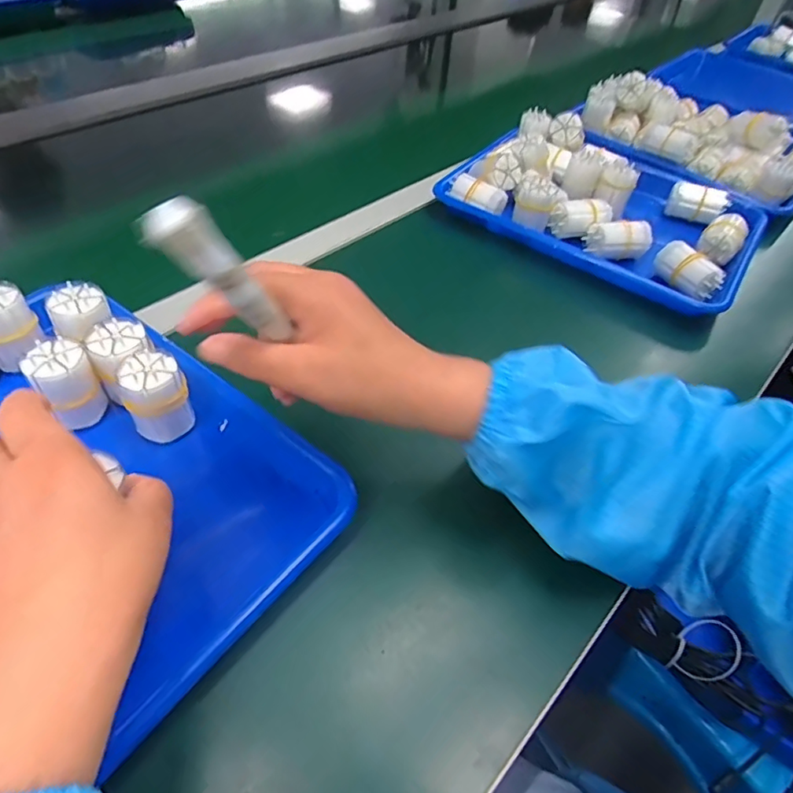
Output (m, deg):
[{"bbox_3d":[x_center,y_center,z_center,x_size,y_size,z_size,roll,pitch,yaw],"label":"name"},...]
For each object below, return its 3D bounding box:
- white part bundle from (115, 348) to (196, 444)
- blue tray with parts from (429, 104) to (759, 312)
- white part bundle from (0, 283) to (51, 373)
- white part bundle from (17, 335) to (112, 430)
[{"bbox_3d":[-0.166,-0.001,0.374,0.040,0.056,0.035,-20,53,-21],"label":"white part bundle"},{"bbox_3d":[0.250,-0.234,0.627,0.314,0.072,0.278,31,53,21],"label":"blue tray with parts"},{"bbox_3d":[-0.287,-0.050,0.401,0.042,0.054,0.046,-33,59,-29],"label":"white part bundle"},{"bbox_3d":[-0.227,-0.007,0.373,0.037,0.060,0.031,-35,60,-30],"label":"white part bundle"}]

